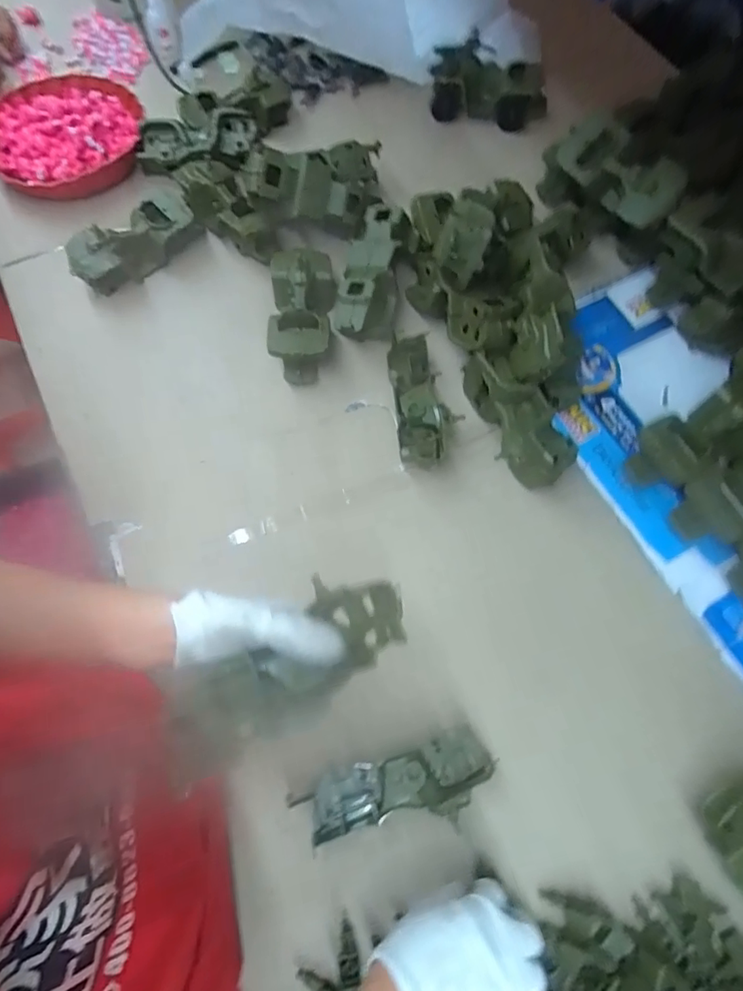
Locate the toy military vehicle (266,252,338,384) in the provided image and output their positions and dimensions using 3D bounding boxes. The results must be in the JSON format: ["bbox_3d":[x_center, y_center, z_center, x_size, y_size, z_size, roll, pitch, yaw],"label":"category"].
[{"bbox_3d":[-0.090,-0.240,0.675,0.083,0.057,0.182,-2,69,-1],"label":"toy military vehicle"}]

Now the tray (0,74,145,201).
[{"bbox_3d":[-0.480,-0.564,0.808,0.247,0.052,0.228,-23,71,-9],"label":"tray"}]

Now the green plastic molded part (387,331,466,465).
[{"bbox_3d":[0.065,-0.119,0.646,0.075,0.038,0.176,-6,69,-3],"label":"green plastic molded part"}]

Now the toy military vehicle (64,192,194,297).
[{"bbox_3d":[-0.335,-0.356,0.720,0.178,0.065,0.071,-42,75,-15],"label":"toy military vehicle"}]

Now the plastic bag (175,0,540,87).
[{"bbox_3d":[-0.039,-0.793,0.845,0.622,0.163,0.192,8,69,3],"label":"plastic bag"}]

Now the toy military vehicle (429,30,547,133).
[{"bbox_3d":[0.194,-0.679,0.840,0.191,0.089,0.095,12,69,4],"label":"toy military vehicle"}]

